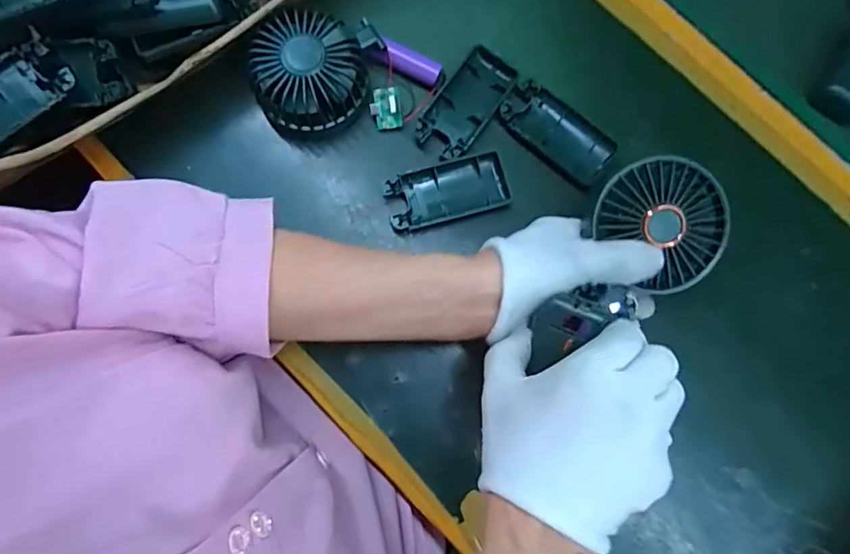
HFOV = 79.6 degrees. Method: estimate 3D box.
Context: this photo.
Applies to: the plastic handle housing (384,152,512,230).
[{"bbox_3d":[0.018,-0.064,0.397,0.093,0.018,0.044,-15,81,-7],"label":"plastic handle housing"}]

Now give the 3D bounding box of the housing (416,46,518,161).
[{"bbox_3d":[0.033,-0.138,0.408,0.043,0.016,0.096,36,79,3],"label":"housing"}]

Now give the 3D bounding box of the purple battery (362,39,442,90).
[{"bbox_3d":[-0.018,-0.171,0.405,0.065,0.018,0.018,25,78,1],"label":"purple battery"}]

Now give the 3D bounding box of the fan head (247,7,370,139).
[{"bbox_3d":[-0.086,-0.150,0.391,0.080,0.059,0.078,1,79,-4],"label":"fan head"}]

